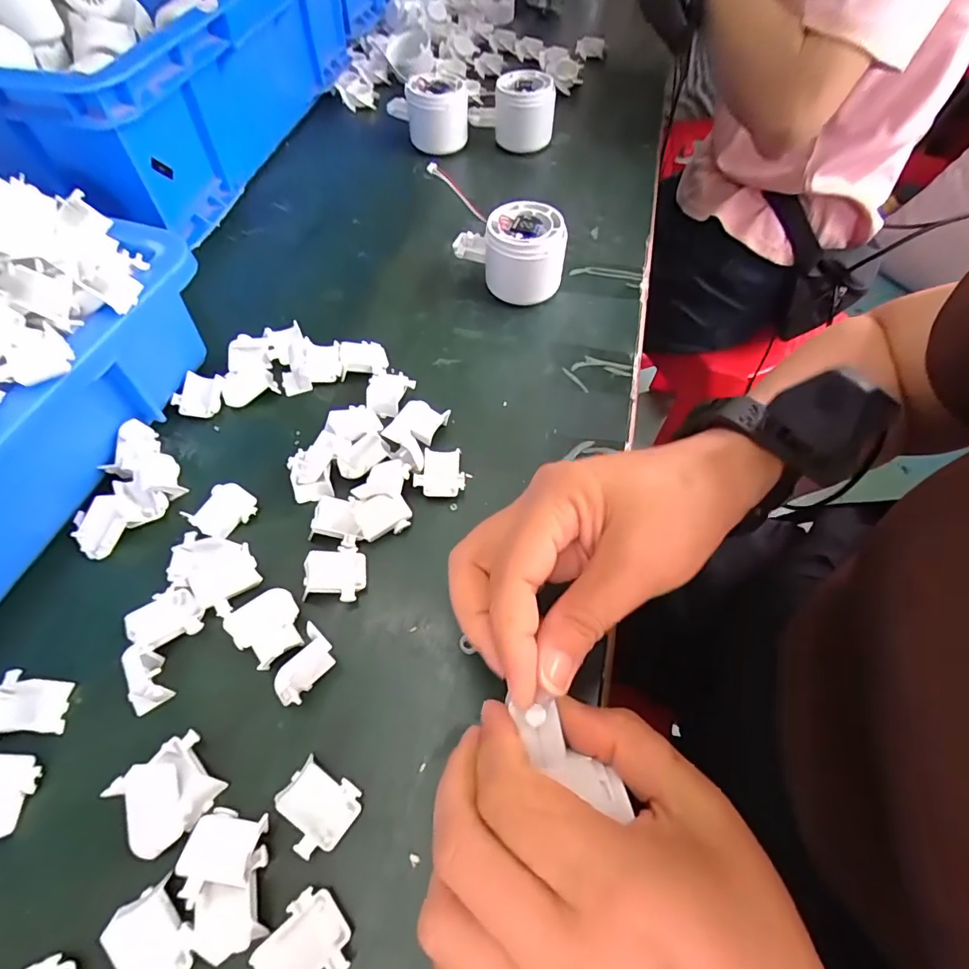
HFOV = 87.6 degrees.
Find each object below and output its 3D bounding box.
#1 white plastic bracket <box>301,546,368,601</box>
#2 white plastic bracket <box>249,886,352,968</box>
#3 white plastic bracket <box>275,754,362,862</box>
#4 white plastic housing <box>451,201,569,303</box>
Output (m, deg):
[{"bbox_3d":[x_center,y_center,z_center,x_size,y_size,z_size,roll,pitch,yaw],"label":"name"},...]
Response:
[{"bbox_3d":[-0.078,0.048,0.266,0.031,0.011,0.028,-4,58,-5],"label":"white plastic bracket"},{"bbox_3d":[-0.068,0.174,0.188,0.033,0.010,0.029,-35,66,-21],"label":"white plastic bracket"},{"bbox_3d":[-0.070,0.136,0.212,0.031,0.010,0.029,33,63,17],"label":"white plastic bracket"},{"bbox_3d":[0.018,-0.175,0.383,0.082,0.055,0.064,3,58,0],"label":"white plastic housing"}]

